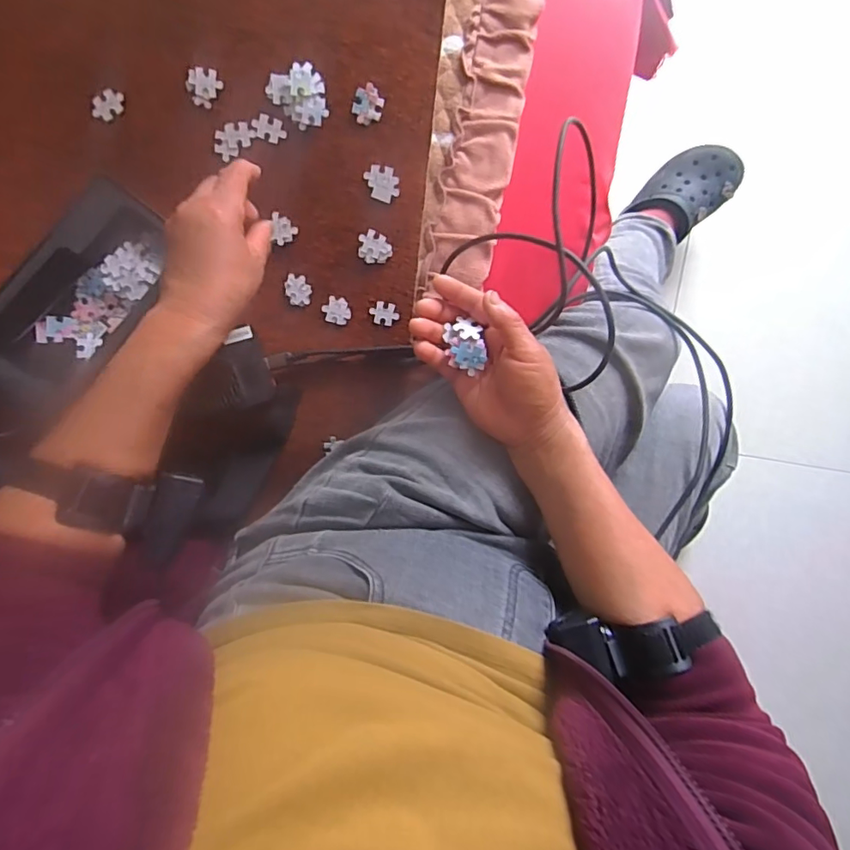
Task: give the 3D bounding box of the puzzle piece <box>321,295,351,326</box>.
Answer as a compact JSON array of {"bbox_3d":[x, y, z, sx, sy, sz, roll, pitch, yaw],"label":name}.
[{"bbox_3d":[-0.085,-0.111,0.503,0.027,0.005,0.025,9,95,-4],"label":"puzzle piece"}]

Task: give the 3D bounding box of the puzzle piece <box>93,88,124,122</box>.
[{"bbox_3d":[-0.277,-0.280,0.454,0.030,0.006,0.019,-38,96,1],"label":"puzzle piece"}]

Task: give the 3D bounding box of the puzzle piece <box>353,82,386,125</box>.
[{"bbox_3d":[-0.048,-0.274,0.445,0.025,0.004,0.030,14,109,-5],"label":"puzzle piece"}]

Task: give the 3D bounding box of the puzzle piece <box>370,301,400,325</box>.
[{"bbox_3d":[-0.039,-0.107,0.500,0.028,0.004,0.021,13,106,0],"label":"puzzle piece"}]

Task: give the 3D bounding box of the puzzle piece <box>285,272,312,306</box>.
[{"bbox_3d":[-0.122,-0.130,0.501,0.025,0.006,0.028,3,95,-4],"label":"puzzle piece"}]

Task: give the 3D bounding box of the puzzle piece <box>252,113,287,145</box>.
[{"bbox_3d":[-0.136,-0.260,0.456,0.029,0.004,0.020,14,113,-3],"label":"puzzle piece"}]

